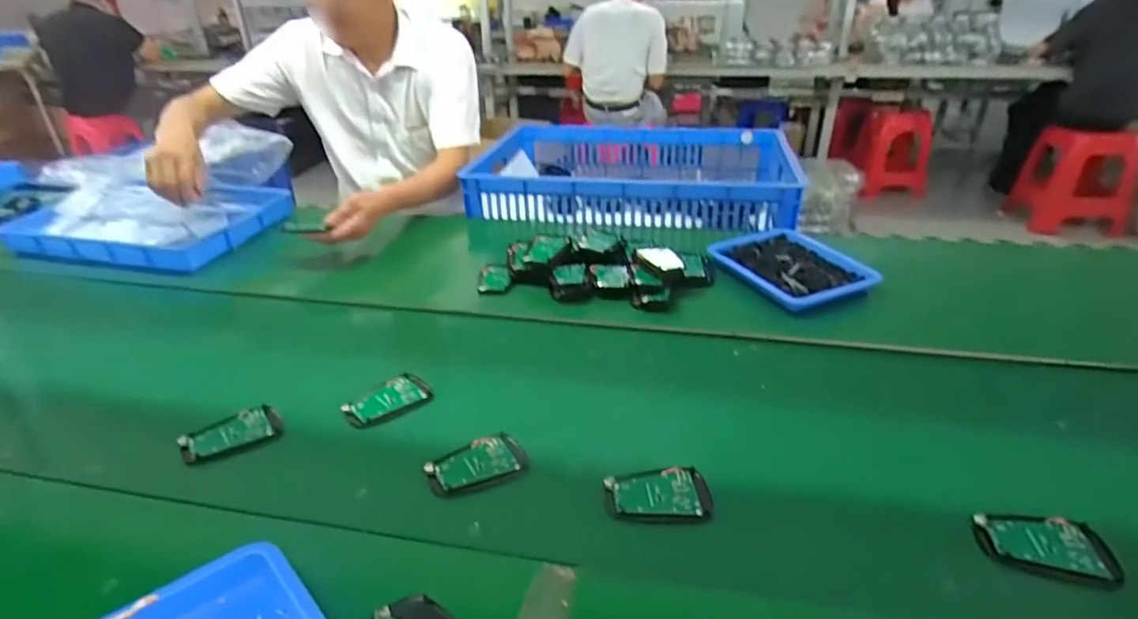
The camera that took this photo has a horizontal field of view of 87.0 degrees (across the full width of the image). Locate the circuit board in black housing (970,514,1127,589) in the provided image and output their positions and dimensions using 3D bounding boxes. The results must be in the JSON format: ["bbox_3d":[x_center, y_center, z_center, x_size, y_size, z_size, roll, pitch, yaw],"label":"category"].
[{"bbox_3d":[0.395,0.198,0.500,0.095,0.016,0.054,5,29,12],"label":"circuit board in black housing"}]

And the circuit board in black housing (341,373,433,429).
[{"bbox_3d":[-0.210,0.106,0.693,0.094,0.013,0.057,-22,35,-33],"label":"circuit board in black housing"}]

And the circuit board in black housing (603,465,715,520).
[{"bbox_3d":[0.083,0.172,0.561,0.095,0.008,0.059,0,29,2],"label":"circuit board in black housing"}]

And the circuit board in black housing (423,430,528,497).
[{"bbox_3d":[-0.093,0.155,0.601,0.095,0.007,0.064,-16,32,-24],"label":"circuit board in black housing"}]

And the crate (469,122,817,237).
[{"bbox_3d":[0.139,-0.297,1.333,0.652,0.114,0.490,4,29,10],"label":"crate"}]

